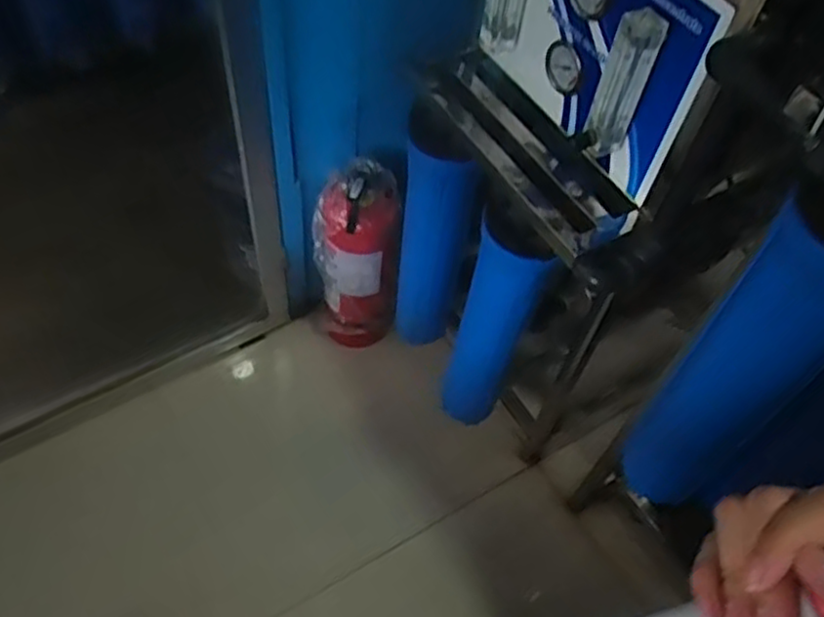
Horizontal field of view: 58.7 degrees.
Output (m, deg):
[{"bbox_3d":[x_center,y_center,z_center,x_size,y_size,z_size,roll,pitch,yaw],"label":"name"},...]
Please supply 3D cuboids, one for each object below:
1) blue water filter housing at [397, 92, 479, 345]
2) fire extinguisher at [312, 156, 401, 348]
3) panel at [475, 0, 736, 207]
[{"bbox_3d":[0.034,-0.097,1.231,0.121,0.521,0.106,8,55,0],"label":"blue water filter housing"},{"bbox_3d":[-0.112,-0.097,1.448,0.160,0.420,0.128,3,55,-3],"label":"fire extinguisher"},{"bbox_3d":[0.169,-0.350,0.882,0.058,0.263,0.399,-26,61,-22],"label":"panel"}]

